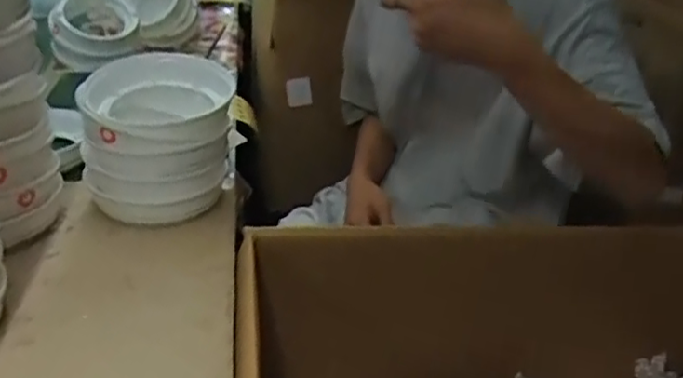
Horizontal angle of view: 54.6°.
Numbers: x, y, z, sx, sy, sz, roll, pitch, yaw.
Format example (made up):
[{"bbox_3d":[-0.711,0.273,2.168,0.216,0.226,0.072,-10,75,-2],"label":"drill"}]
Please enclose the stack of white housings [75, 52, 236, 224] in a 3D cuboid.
[{"bbox_3d":[-0.203,-0.050,0.736,0.159,0.163,0.174,-3,28,-13],"label":"stack of white housings"}]

